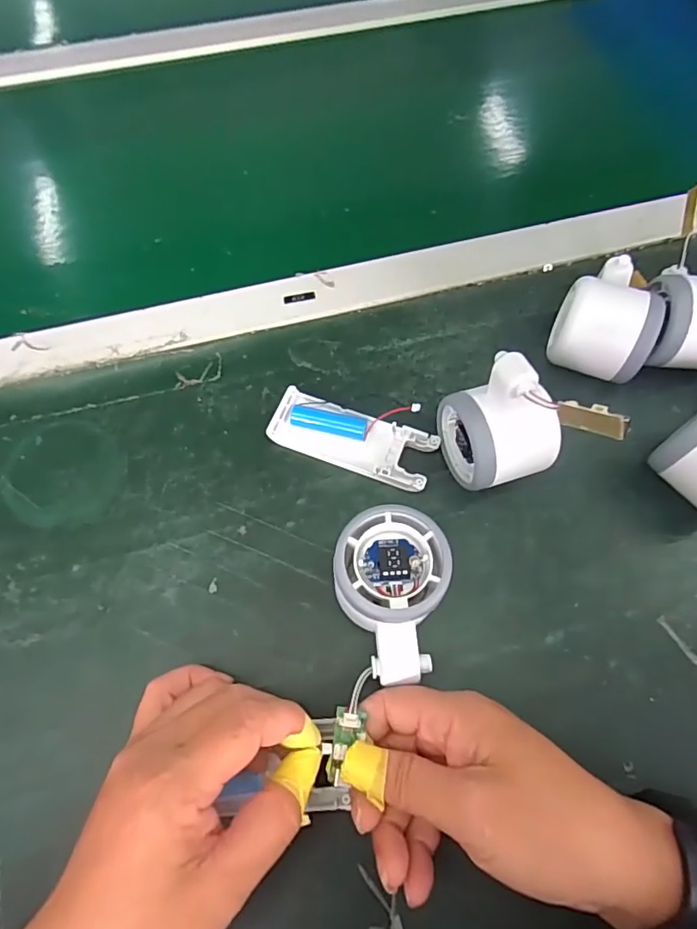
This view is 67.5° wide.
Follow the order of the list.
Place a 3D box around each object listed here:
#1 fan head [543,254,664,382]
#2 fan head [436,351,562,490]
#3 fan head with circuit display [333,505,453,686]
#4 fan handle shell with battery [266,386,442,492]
[{"bbox_3d":[0.171,-0.098,0.351,0.055,0.055,0.078,20,68,8],"label":"fan head"},{"bbox_3d":[0.088,-0.022,0.302,0.053,0.083,0.056,0,66,-1],"label":"fan head"},{"bbox_3d":[0.019,0.070,0.279,0.056,0.052,0.081,11,67,4],"label":"fan head with circuit display"},{"bbox_3d":[0.002,-0.016,0.339,0.105,0.011,0.040,21,68,8],"label":"fan handle shell with battery"}]

